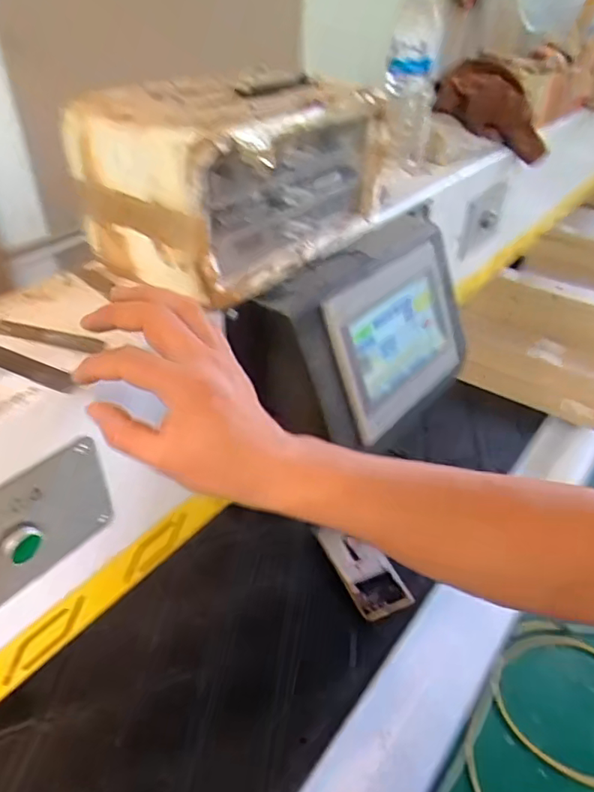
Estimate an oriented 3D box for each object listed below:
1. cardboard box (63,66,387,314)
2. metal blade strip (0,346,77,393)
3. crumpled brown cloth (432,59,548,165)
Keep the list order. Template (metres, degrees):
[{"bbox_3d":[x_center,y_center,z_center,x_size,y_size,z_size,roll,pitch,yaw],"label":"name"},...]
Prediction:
[{"bbox_3d":[-0.045,-0.208,0.520,0.158,0.138,0.264,28,45,28],"label":"cardboard box"},{"bbox_3d":[-0.192,-0.021,0.395,0.088,0.004,0.020,19,45,19],"label":"metal blade strip"},{"bbox_3d":[0.336,-0.466,0.910,0.232,0.101,0.081,14,28,-27],"label":"crumpled brown cloth"}]

